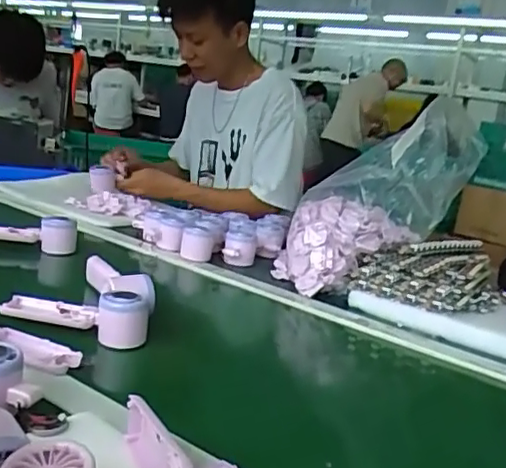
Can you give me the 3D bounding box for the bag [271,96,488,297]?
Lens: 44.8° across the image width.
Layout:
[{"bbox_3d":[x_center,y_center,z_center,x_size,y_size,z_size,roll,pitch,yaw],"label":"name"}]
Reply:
[{"bbox_3d":[0.186,-0.035,0.983,0.168,0.392,0.148,51,20,3],"label":"bag"}]

